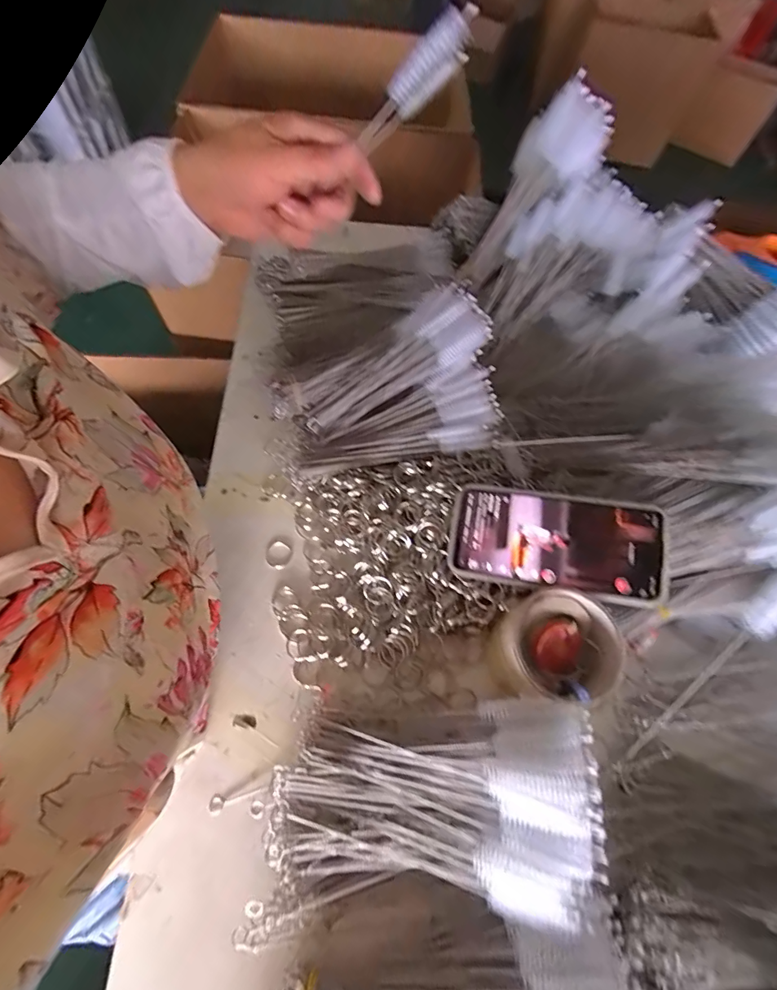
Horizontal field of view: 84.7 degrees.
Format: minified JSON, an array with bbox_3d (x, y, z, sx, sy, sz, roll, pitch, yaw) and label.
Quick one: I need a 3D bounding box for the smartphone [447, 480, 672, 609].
[{"bbox_3d":[0.135,0.038,0.349,0.163,0.008,0.080,7,79,14],"label":"smartphone"}]

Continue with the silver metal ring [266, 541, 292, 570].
[{"bbox_3d":[-0.105,0.057,0.406,0.024,0.004,0.025,1,62,-1],"label":"silver metal ring"}]

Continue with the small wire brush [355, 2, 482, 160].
[{"bbox_3d":[0.014,-0.241,0.253,0.023,0.086,0.016,36,58,-30],"label":"small wire brush"}]

